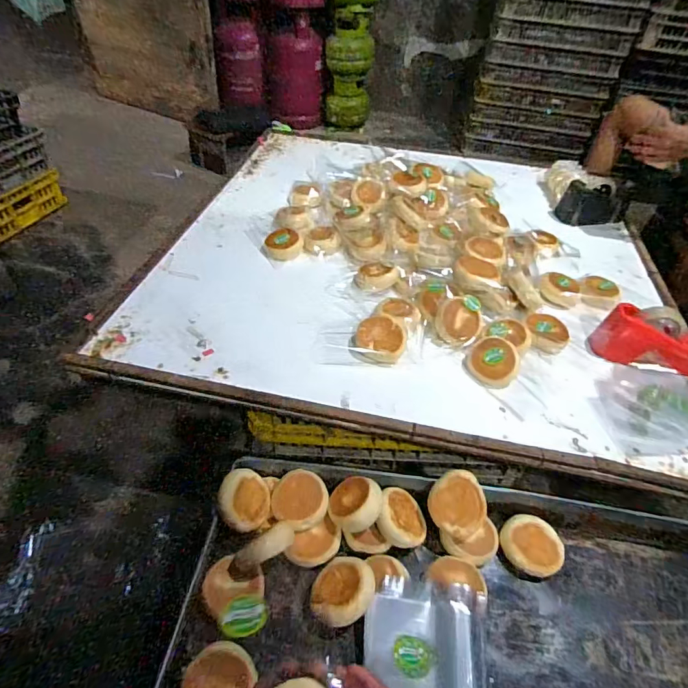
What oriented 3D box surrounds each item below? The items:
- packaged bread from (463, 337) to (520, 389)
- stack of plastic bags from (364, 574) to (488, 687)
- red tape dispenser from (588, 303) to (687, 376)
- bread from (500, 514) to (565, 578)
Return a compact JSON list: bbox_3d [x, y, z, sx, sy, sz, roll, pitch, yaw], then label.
[{"bbox_3d":[0.275,0.033,0.821,0.090,0.029,0.089,24,86,23],"label":"packaged bread"},{"bbox_3d":[0.112,0.433,0.589,0.168,0.021,0.215,8,45,2],"label":"stack of plastic bags"},{"bbox_3d":[0.625,-0.006,0.885,0.222,0.102,0.070,7,45,1],"label":"red tape dispenser"},{"bbox_3d":[0.304,0.323,0.710,0.097,0.028,0.085,28,78,28],"label":"bread"}]

